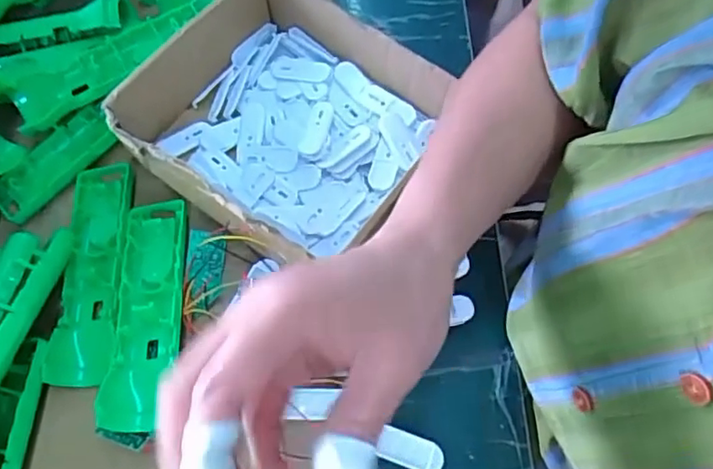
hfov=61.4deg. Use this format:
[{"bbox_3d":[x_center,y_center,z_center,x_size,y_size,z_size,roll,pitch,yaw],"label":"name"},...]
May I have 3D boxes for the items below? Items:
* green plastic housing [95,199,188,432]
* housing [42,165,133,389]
[{"bbox_3d":[-0.139,0.047,0.404,0.045,0.031,0.160,-5,66,0],"label":"green plastic housing"},{"bbox_3d":[-0.186,0.022,0.424,0.044,0.015,0.163,-5,66,0],"label":"housing"}]

